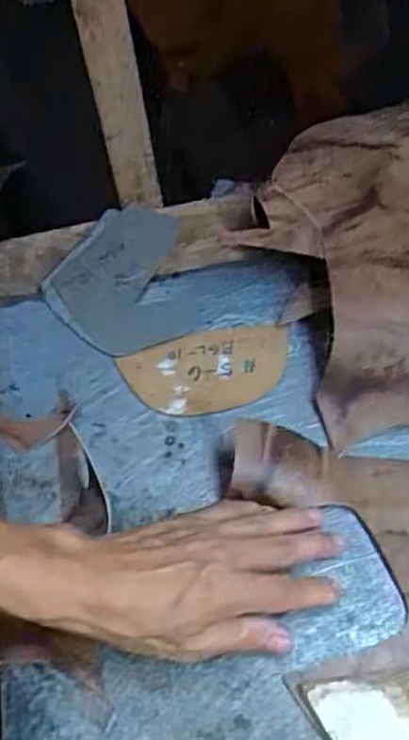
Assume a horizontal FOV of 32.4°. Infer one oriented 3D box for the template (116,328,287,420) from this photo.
[{"bbox_3d":[0.004,0.002,0.533,0.126,0.004,0.065,-15,64,-5],"label":"template"}]

